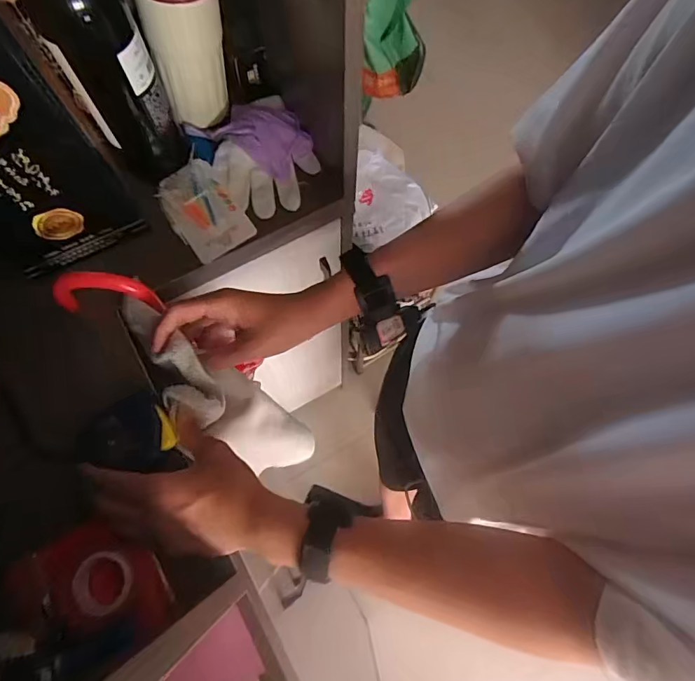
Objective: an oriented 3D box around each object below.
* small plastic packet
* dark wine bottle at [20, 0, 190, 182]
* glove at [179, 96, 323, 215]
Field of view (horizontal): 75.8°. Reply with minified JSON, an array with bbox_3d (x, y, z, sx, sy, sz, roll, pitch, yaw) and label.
[{"bbox_3d":[-0.159,-0.145,0.491,0.071,0.020,0.108,-34,75,-12],"label":"small plastic packet"},{"bbox_3d":[-0.217,-0.267,0.384,0.079,0.282,0.088,-31,74,-11],"label":"dark wine bottle"},{"bbox_3d":[-0.102,-0.216,0.511,0.114,0.036,0.145,-24,73,-9],"label":"glove"}]

